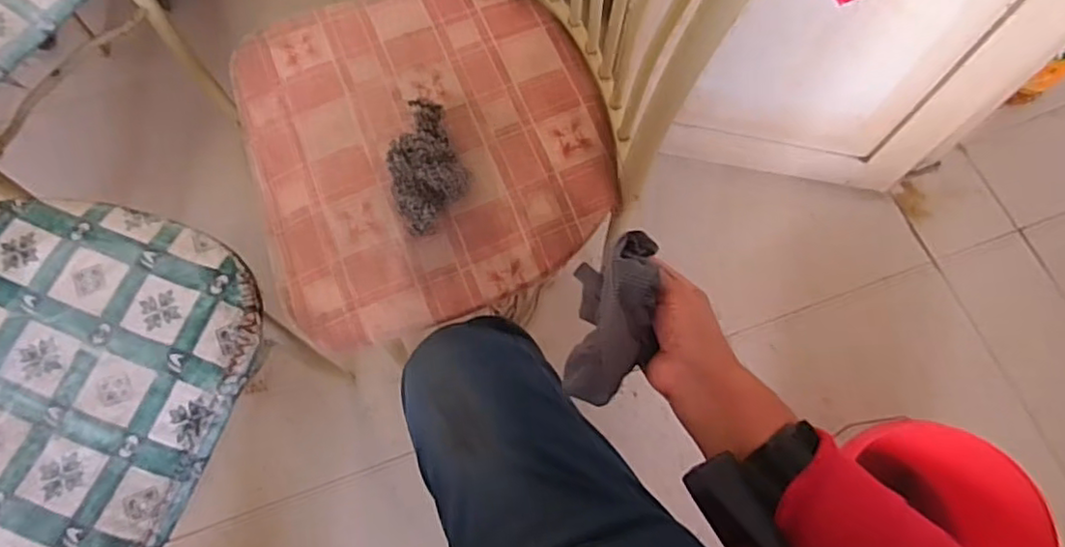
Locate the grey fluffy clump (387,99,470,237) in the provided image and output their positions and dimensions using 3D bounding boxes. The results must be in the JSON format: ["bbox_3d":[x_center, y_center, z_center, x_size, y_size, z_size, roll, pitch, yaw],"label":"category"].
[{"bbox_3d":[-0.103,-0.104,0.607,0.067,0.050,0.130,-19,77,-7],"label":"grey fluffy clump"}]

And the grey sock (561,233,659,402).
[{"bbox_3d":[0.060,0.038,0.489,0.064,0.059,0.137,16,97,2],"label":"grey sock"}]

